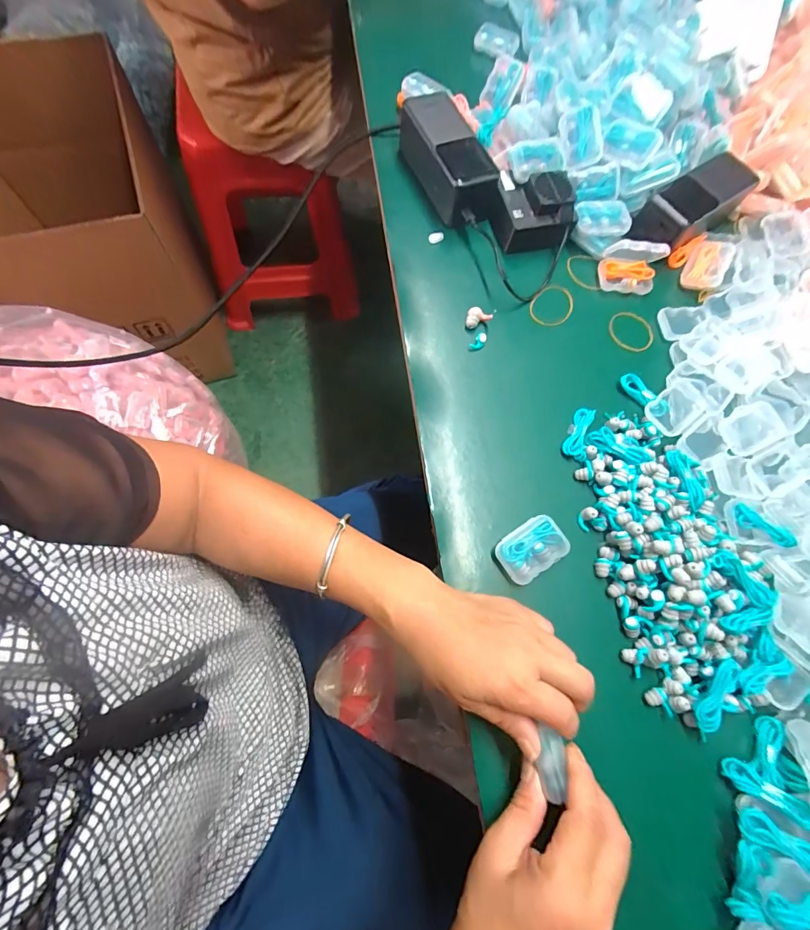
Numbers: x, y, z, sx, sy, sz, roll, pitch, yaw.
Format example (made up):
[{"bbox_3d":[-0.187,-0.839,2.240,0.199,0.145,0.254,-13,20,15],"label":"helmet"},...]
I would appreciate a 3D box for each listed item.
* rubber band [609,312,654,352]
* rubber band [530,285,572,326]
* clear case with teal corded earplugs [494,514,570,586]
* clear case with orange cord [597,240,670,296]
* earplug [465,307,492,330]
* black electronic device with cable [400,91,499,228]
[{"bbox_3d":[0.227,-0.135,0.406,0.045,0.004,0.041,2,72,-5],"label":"rubber band"},{"bbox_3d":[0.148,-0.160,0.408,0.051,0.004,0.039,-39,87,-10],"label":"rubber band"},{"bbox_3d":[0.101,0.066,0.321,0.054,0.018,0.038,-30,77,-14],"label":"clear case with teal corded earplugs"},{"bbox_3d":[0.226,-0.198,0.400,0.057,0.041,0.033,14,71,-1],"label":"clear case with orange cord"},{"bbox_3d":[0.068,-0.140,0.384,0.025,0.013,0.015,-25,76,-13],"label":"earplug"},{"bbox_3d":[0.044,-0.310,0.416,0.057,0.051,0.141,-21,75,-12],"label":"black electronic device with cable"}]

